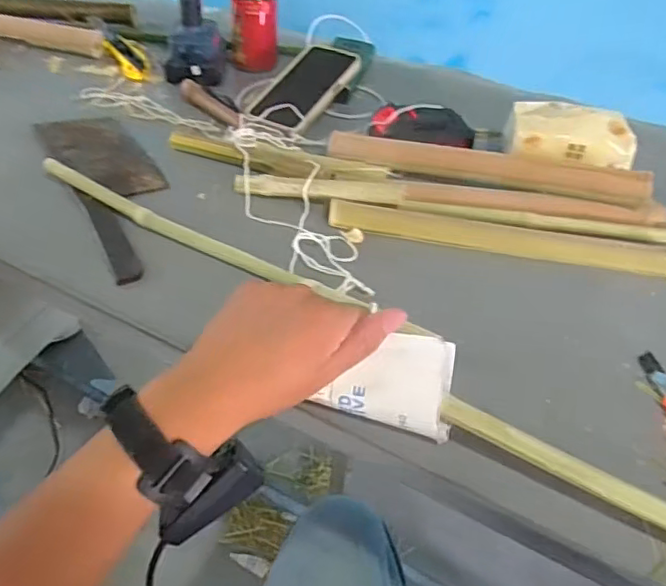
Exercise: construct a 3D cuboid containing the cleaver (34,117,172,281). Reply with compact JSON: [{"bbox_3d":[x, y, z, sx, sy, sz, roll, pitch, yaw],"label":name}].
[{"bbox_3d":[-0.220,-0.113,0.601,0.093,0.013,0.293,-22,49,-25],"label":"cleaver"}]

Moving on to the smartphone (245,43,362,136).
[{"bbox_3d":[-0.032,-0.266,0.749,0.092,0.014,0.171,25,61,22],"label":"smartphone"}]

